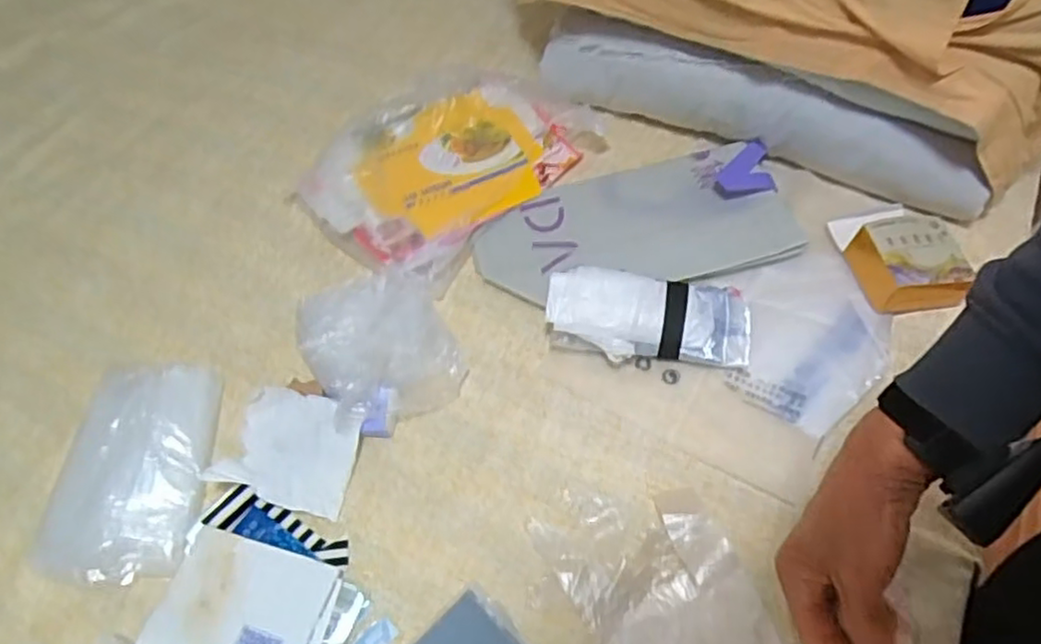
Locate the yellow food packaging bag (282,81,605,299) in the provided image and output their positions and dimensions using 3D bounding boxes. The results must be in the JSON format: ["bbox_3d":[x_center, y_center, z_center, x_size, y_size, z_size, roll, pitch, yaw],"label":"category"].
[{"bbox_3d":[-0.093,-0.200,0.831,0.243,0.042,0.339,38,65,22],"label":"yellow food packaging bag"}]

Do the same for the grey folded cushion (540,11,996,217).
[{"bbox_3d":[0.260,-0.239,0.797,0.532,0.125,0.055,29,62,18],"label":"grey folded cushion"}]

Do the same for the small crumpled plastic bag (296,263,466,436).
[{"bbox_3d":[-0.150,0.024,0.718,0.150,0.029,0.185,-22,59,-13],"label":"small crumpled plastic bag"}]

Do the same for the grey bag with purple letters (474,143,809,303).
[{"bbox_3d":[0.129,-0.120,0.773,0.357,0.028,0.184,-11,57,-6],"label":"grey bag with purple letters"}]

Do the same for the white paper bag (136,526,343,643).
[{"bbox_3d":[-0.234,0.245,0.565,0.136,0.012,0.119,12,58,8],"label":"white paper bag"}]

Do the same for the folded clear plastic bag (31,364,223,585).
[{"bbox_3d":[-0.365,0.128,0.635,0.132,0.014,0.212,-1,57,0],"label":"folded clear plastic bag"}]

